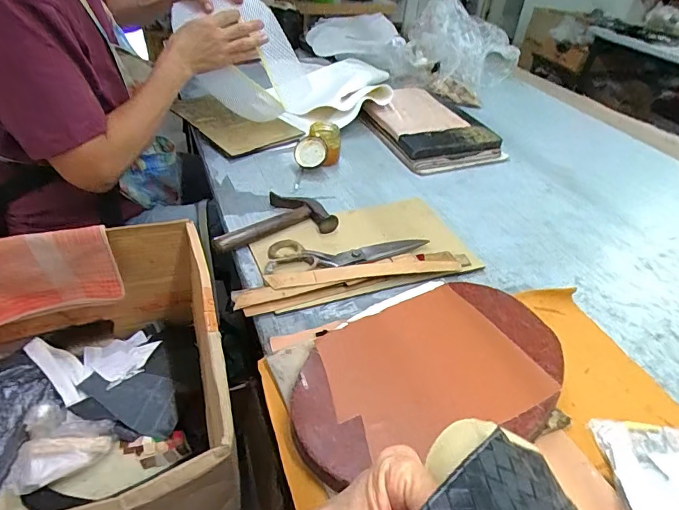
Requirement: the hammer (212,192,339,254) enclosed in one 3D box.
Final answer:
[{"bbox_3d":[-0.104,-0.055,0.647,0.176,0.023,0.103,-15,43,-22],"label":"hammer"}]

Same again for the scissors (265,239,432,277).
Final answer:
[{"bbox_3d":[0.013,-0.003,0.597,0.222,0.009,0.067,-4,40,-9],"label":"scissors"}]

